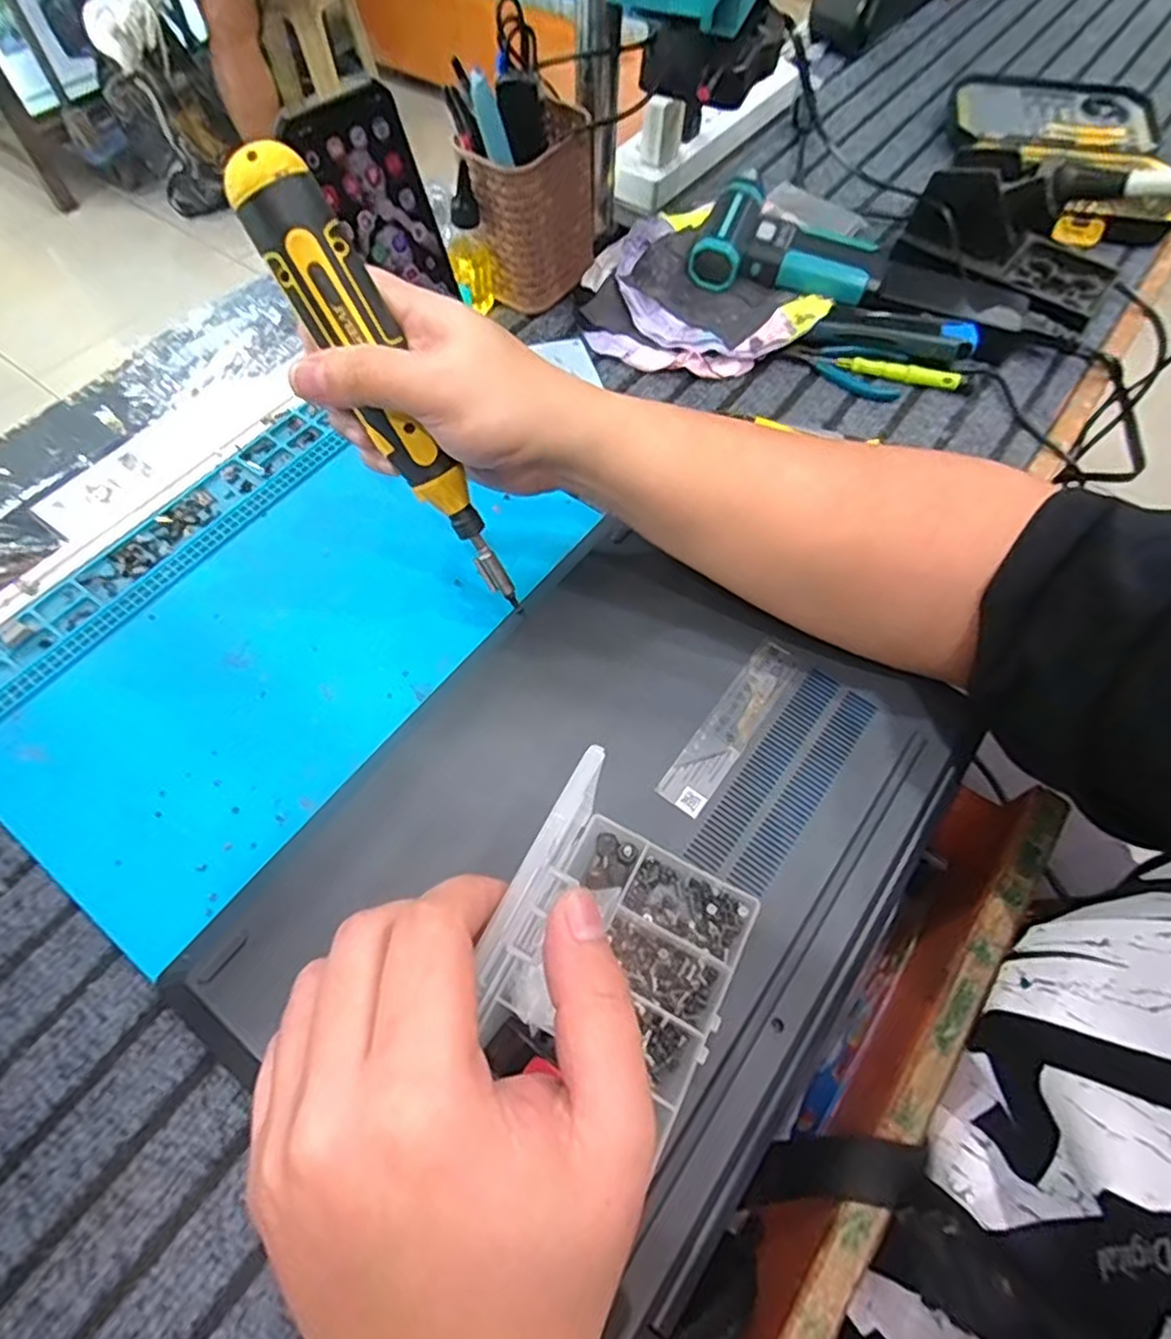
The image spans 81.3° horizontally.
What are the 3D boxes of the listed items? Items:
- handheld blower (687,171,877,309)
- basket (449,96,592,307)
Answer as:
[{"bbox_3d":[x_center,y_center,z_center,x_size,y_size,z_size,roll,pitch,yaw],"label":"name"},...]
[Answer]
[{"bbox_3d":[0.156,-0.322,0.521,0.139,0.036,0.080,15,62,7],"label":"handheld blower"},{"bbox_3d":[-0.037,-0.344,0.512,0.066,0.101,0.089,27,64,13],"label":"basket"}]

